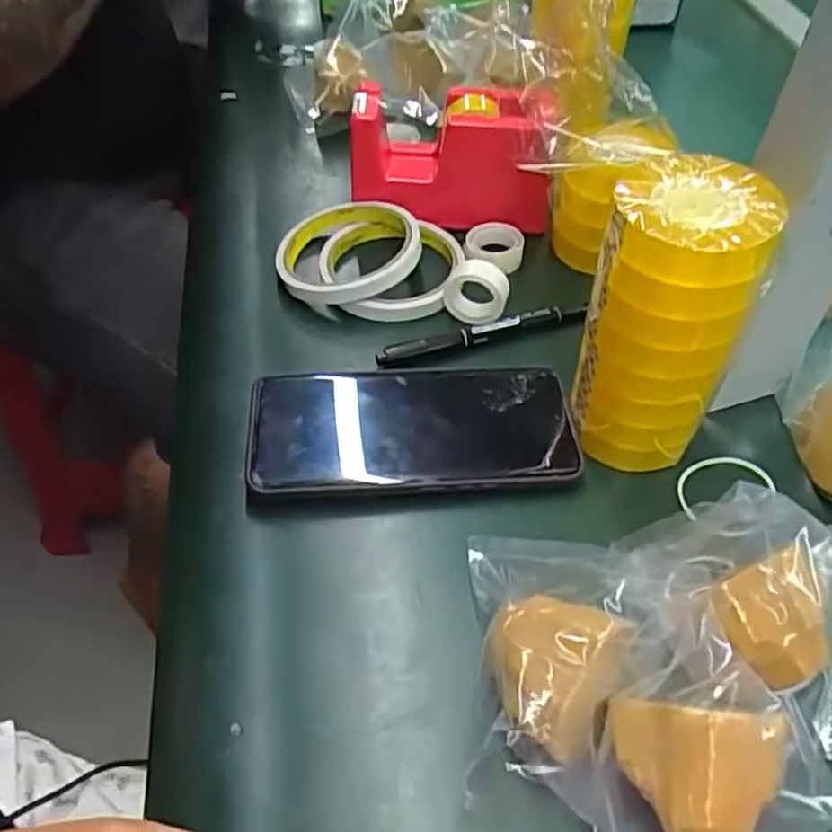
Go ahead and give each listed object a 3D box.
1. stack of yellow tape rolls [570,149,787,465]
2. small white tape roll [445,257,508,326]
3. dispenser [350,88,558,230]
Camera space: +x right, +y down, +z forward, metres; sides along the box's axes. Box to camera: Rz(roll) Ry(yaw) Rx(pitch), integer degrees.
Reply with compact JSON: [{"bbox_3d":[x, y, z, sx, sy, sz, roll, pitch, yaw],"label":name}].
[{"bbox_3d":[0.107,-0.040,0.317,0.063,0.131,0.054,17,53,13],"label":"stack of yellow tape rolls"},{"bbox_3d":[0.034,-0.073,0.415,0.037,0.035,0.017,26,52,21],"label":"small white tape roll"},{"bbox_3d":[0.023,-0.162,0.466,0.127,0.085,0.060,15,53,12],"label":"dispenser"}]

